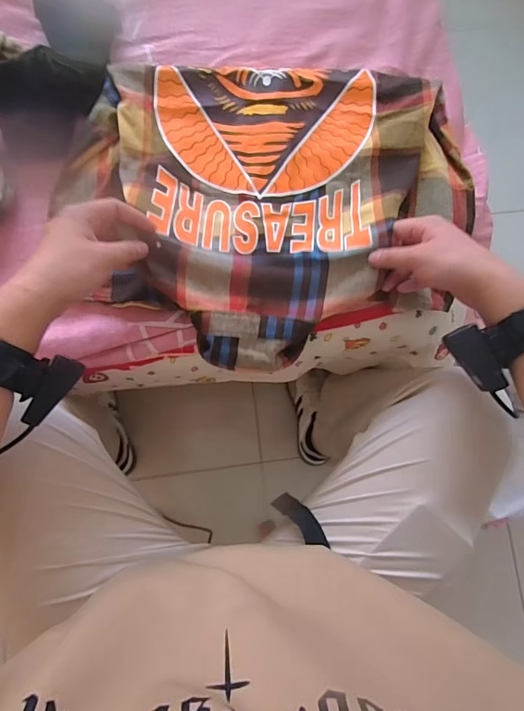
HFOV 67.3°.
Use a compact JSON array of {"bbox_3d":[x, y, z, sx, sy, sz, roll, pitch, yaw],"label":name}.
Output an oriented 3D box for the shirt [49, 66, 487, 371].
[{"bbox_3d":[0.021,-0.186,0.499,0.515,0.064,0.387,1,82,-5],"label":"shirt"}]

